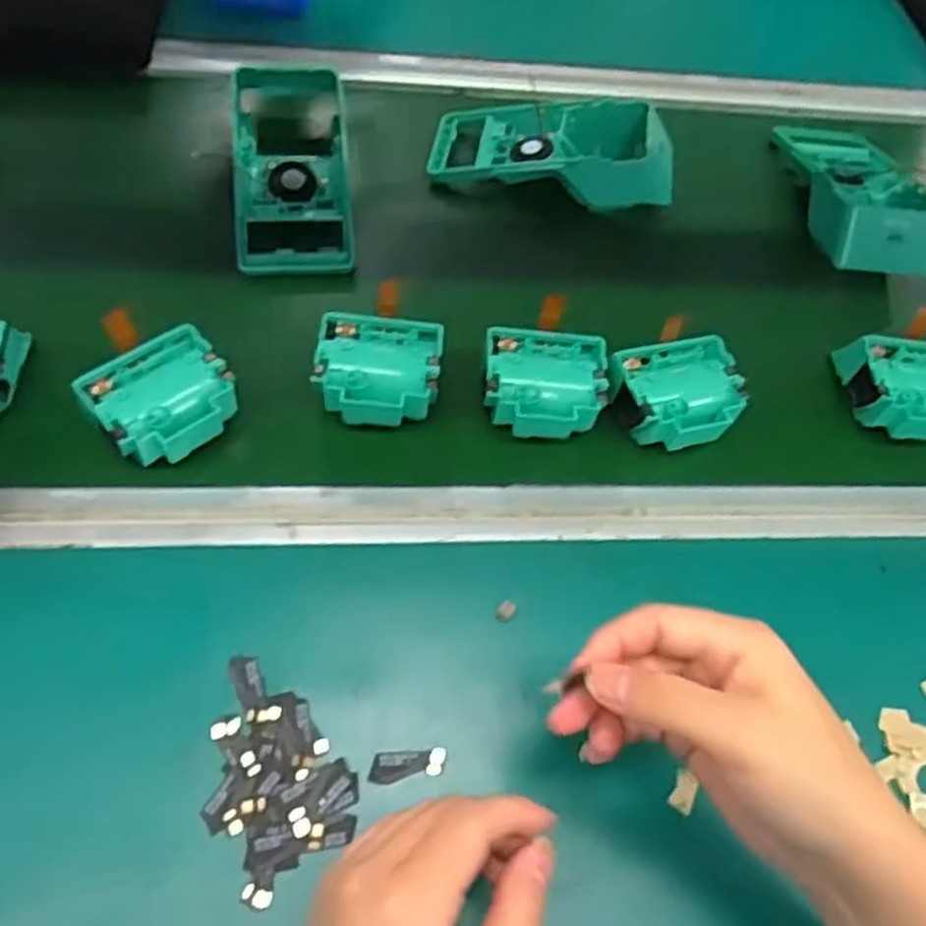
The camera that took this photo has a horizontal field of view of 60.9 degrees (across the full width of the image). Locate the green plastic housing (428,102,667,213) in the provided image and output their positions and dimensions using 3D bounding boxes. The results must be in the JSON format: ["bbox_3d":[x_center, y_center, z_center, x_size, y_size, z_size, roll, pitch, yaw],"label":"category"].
[{"bbox_3d":[0.073,-0.251,0.623,0.191,0.052,0.095,11,56,2],"label":"green plastic housing"}]

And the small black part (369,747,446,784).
[{"bbox_3d":[-0.027,0.147,0.382,0.037,0.004,0.013,-2,56,-10],"label":"small black part"}]

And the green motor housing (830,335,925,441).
[{"bbox_3d":[0.295,-0.048,0.522,0.084,0.036,0.067,18,56,6],"label":"green motor housing"}]

